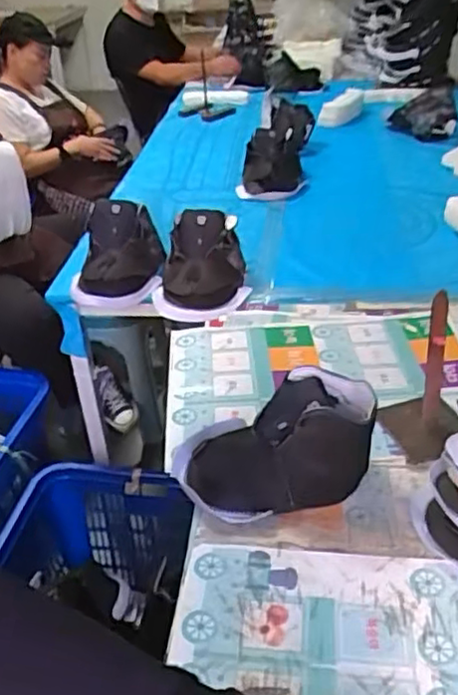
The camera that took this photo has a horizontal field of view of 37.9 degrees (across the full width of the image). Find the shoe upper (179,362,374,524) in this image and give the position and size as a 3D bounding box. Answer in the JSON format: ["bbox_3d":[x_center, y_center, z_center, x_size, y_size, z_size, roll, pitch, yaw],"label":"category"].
[{"bbox_3d":[0.061,0.130,0.927,0.275,0.125,0.176,1,32,6],"label":"shoe upper"}]

